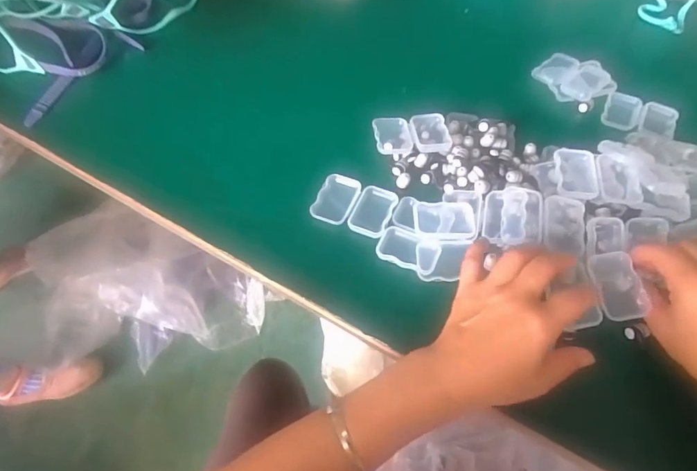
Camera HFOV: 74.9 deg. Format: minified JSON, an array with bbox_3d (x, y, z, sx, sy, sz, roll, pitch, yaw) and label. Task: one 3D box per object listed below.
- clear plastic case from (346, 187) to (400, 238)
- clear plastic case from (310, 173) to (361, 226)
[{"bbox_3d":[0.024,-0.025,0.449,0.037,0.006,0.056,22,59,14],"label":"clear plastic case"},{"bbox_3d":[-0.012,-0.038,0.460,0.037,0.012,0.054,22,59,14],"label":"clear plastic case"}]

